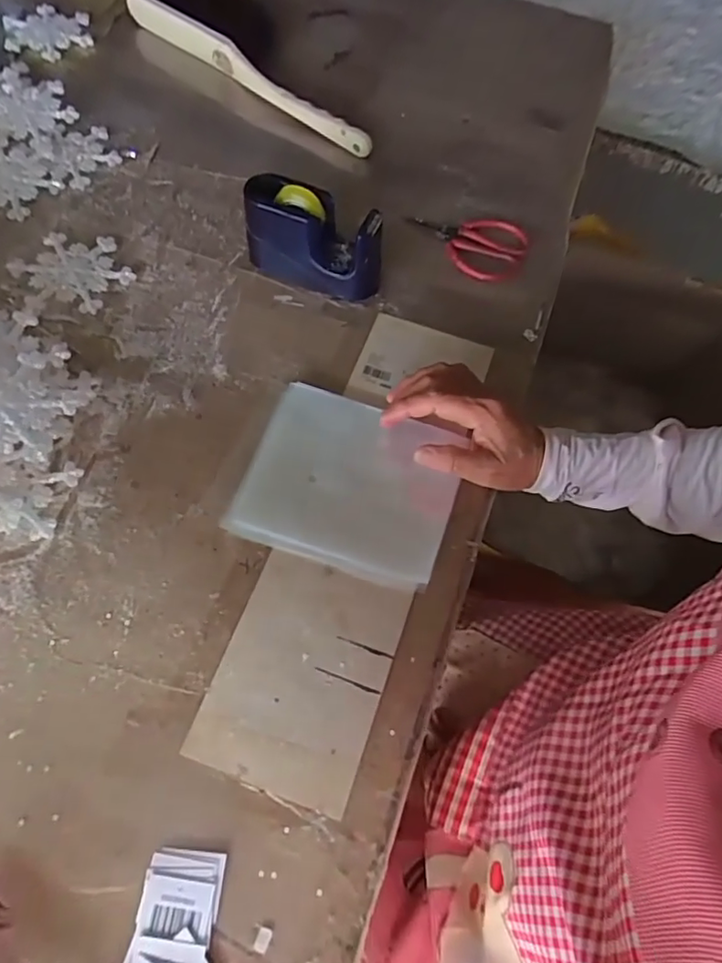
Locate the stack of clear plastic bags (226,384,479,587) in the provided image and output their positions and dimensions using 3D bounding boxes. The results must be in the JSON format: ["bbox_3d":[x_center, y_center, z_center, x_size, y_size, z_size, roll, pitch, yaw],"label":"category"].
[{"bbox_3d":[-0.008,0.000,0.472,0.164,0.016,0.147,16,65,5],"label":"stack of clear plastic bags"}]

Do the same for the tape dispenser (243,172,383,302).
[{"bbox_3d":[-0.043,-0.227,0.534,0.130,0.076,0.057,21,65,7],"label":"tape dispenser"}]

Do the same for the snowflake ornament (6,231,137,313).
[{"bbox_3d":[-0.271,-0.196,0.535,0.096,0.015,0.102,1,64,-2],"label":"snowflake ornament"}]

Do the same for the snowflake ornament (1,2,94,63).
[{"bbox_3d":[-0.391,-0.563,0.709,0.111,0.008,0.100,22,65,8],"label":"snowflake ornament"}]

